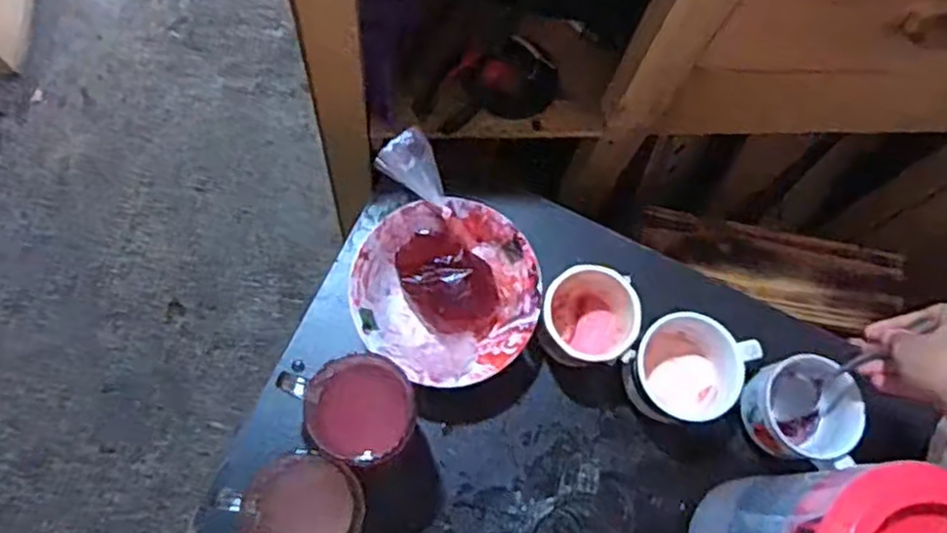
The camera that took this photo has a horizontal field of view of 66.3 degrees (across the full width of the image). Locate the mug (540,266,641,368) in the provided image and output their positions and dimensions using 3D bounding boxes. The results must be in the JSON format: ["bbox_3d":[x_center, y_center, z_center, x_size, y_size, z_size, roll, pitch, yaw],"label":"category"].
[{"bbox_3d":[0.094,0.047,0.607,0.070,0.078,0.075,1,74,-3],"label":"mug"}]

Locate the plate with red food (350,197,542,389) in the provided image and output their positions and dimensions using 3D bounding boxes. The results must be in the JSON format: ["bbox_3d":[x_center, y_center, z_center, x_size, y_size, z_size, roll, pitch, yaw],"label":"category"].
[{"bbox_3d":[-0.022,0.025,0.616,0.149,0.064,0.147,1,74,-3],"label":"plate with red food"}]

